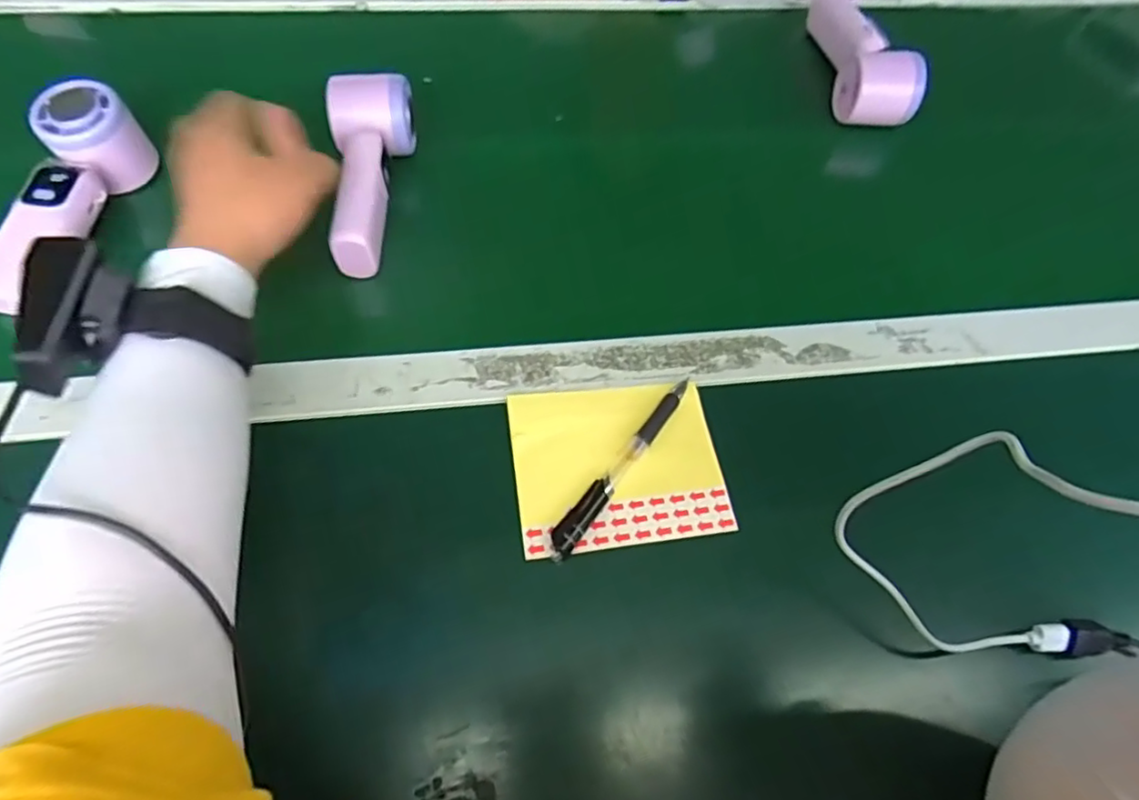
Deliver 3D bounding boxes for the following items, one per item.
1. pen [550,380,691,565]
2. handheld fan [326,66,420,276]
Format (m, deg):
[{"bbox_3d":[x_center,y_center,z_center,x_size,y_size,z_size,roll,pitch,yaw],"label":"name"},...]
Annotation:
[{"bbox_3d":[0.032,0.035,0.373,0.014,0.010,0.140,34,63,15],"label":"pen"},{"bbox_3d":[-0.138,-0.164,0.449,0.059,0.045,0.151,-7,61,-8],"label":"handheld fan"}]

